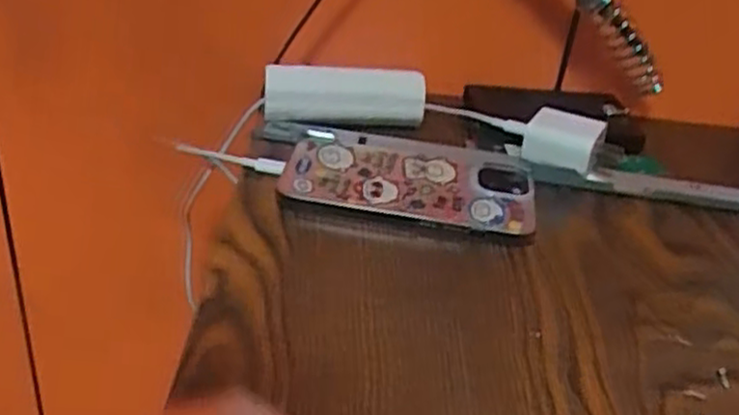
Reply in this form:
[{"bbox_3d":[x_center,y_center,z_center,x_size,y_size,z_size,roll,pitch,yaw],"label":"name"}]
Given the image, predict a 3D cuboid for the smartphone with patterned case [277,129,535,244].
[{"bbox_3d":[0.026,-0.018,0.434,0.138,0.010,0.081,12,38,2],"label":"smartphone with patterned case"}]

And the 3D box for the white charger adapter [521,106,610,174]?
[{"bbox_3d":[0.115,-0.039,0.449,0.044,0.032,0.023,13,34,10],"label":"white charger adapter"}]

